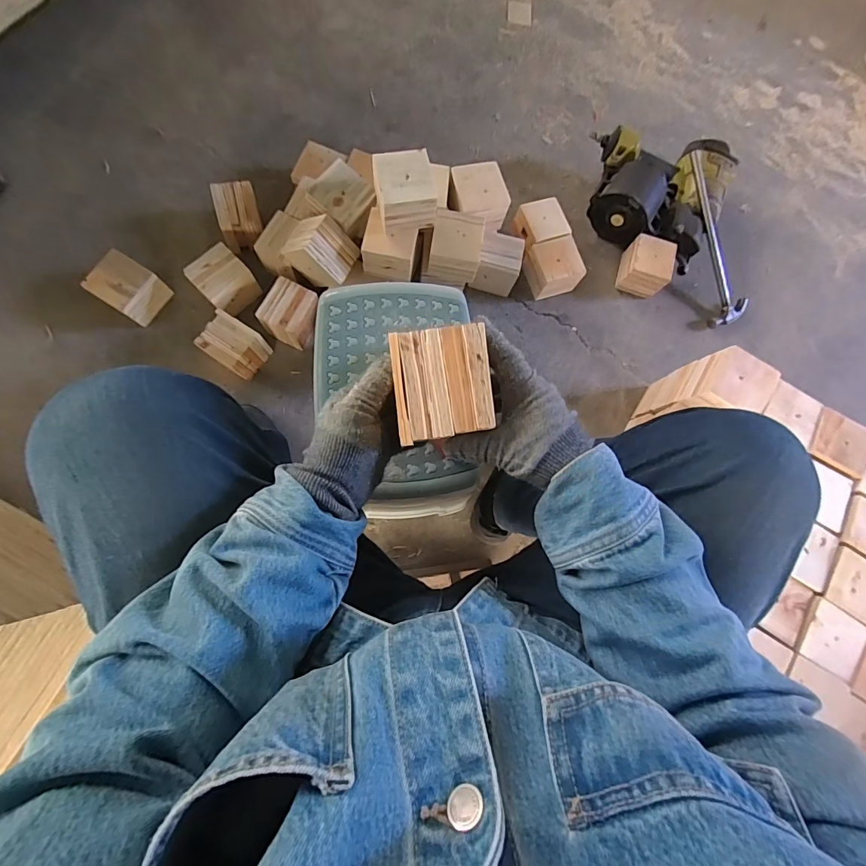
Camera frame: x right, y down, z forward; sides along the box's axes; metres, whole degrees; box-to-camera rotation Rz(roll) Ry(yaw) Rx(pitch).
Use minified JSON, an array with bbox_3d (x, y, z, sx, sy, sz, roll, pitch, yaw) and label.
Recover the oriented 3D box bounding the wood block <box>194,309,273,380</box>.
[{"bbox_3d":[-0.392,-0.173,0.834,0.093,0.085,0.088,34,81,2],"label":"wood block"}]

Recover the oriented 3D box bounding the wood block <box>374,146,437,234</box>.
[{"bbox_3d":[-0.050,-0.424,0.742,0.102,0.086,0.104,-8,81,-6],"label":"wood block"}]

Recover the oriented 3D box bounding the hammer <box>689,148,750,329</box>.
[{"bbox_3d":[0.631,-0.432,0.942,0.101,0.027,0.377,-22,102,-7],"label":"hammer"}]

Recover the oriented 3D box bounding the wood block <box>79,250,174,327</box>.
[{"bbox_3d":[-0.605,-0.290,0.833,0.103,0.081,0.098,33,80,2],"label":"wood block"}]

